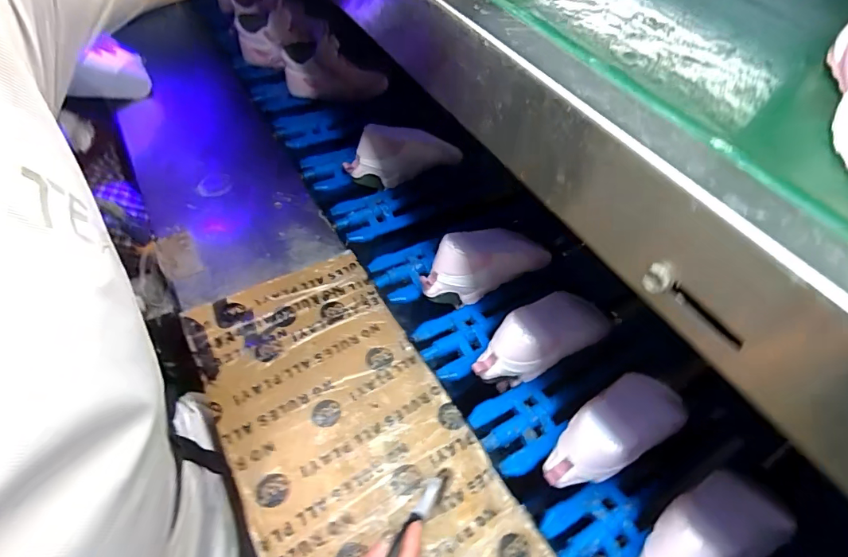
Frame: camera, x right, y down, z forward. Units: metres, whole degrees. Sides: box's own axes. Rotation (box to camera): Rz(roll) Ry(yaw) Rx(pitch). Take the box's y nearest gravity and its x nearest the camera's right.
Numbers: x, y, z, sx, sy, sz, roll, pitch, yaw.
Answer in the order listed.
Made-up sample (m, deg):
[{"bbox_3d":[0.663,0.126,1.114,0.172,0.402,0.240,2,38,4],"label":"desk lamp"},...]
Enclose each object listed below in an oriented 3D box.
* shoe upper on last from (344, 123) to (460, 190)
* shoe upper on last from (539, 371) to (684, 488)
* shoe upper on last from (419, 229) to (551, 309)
[{"bbox_3d":[-0.045,-0.231,0.808,0.198,0.088,0.097,-20,57,-17],"label":"shoe upper on last"},{"bbox_3d":[0.223,0.171,0.523,0.208,0.092,0.079,-26,59,-21],"label":"shoe upper on last"},{"bbox_3d":[0.090,-0.025,0.675,0.209,0.093,0.072,-14,52,-28],"label":"shoe upper on last"}]

